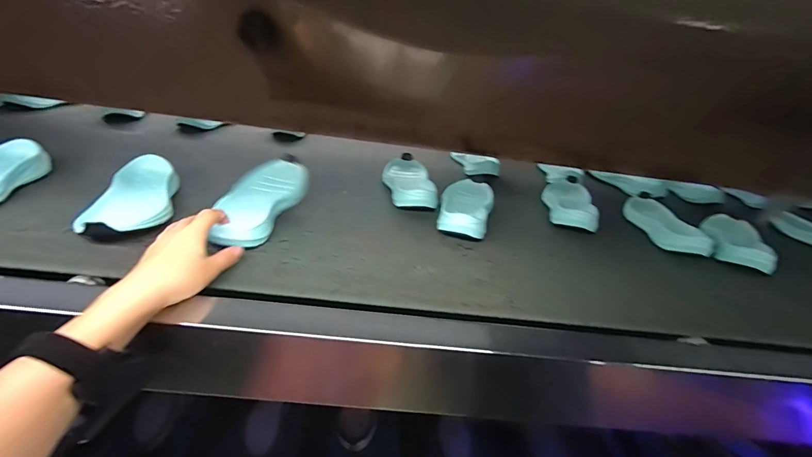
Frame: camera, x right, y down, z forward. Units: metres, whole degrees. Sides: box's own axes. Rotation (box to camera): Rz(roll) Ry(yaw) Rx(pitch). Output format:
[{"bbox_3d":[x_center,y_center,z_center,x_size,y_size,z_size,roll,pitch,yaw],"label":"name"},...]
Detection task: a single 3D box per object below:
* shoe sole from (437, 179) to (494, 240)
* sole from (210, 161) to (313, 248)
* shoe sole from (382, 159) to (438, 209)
[{"bbox_3d":[0.100,-0.042,0.616,0.080,0.038,0.199,16,29,11],"label":"shoe sole"},{"bbox_3d":[-0.201,-0.038,0.517,0.083,0.040,0.208,8,35,1],"label":"sole"},{"bbox_3d":[0.004,-0.087,0.680,0.085,0.030,0.188,5,29,-9],"label":"shoe sole"}]

